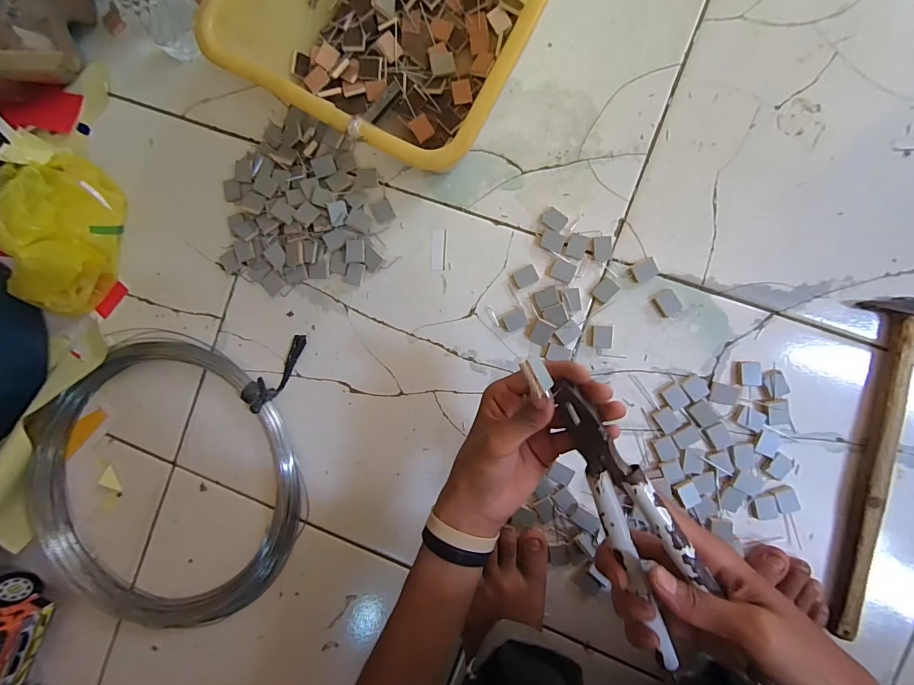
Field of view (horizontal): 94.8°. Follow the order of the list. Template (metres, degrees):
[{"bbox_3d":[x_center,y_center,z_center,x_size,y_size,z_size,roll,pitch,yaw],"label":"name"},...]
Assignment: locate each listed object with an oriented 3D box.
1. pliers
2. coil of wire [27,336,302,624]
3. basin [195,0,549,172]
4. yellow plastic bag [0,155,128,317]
[{"bbox_3d":[0.122,0.122,0.283,0.045,0.024,0.199,-26,87,6],"label":"pliers"},{"bbox_3d":[-0.345,0.170,0.489,0.337,0.038,0.339,0,90,7],"label":"coil of wire"},{"bbox_3d":[-0.053,-0.311,0.406,0.264,0.128,0.262,29,93,6],"label":"basin"},{"bbox_3d":[-0.444,-0.126,0.472,0.073,0.094,0.181,-6,89,7],"label":"yellow plastic bag"}]

